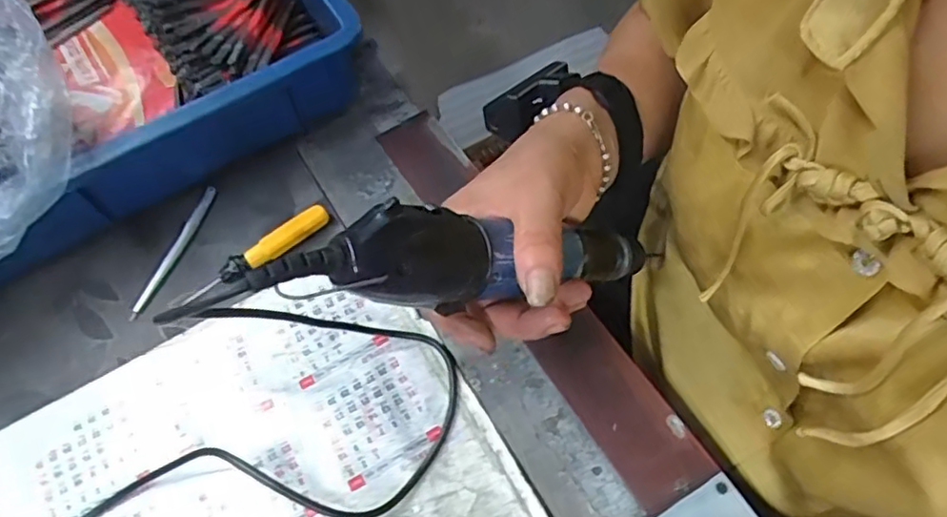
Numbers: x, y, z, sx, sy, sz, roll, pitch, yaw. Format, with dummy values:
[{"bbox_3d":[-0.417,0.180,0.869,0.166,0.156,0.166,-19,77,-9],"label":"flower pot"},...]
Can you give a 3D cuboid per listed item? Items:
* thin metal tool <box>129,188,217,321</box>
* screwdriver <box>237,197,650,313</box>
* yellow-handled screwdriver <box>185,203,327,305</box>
[{"bbox_3d":[-0.211,-0.005,0.438,0.012,0.010,0.104,18,65,11],"label":"thin metal tool"},{"bbox_3d":[0.016,-0.001,0.294,0.235,0.030,0.031,0,54,-43],"label":"screwdriver"},{"bbox_3d":[-0.149,-0.002,0.430,0.109,0.019,0.016,-36,67,-15],"label":"yellow-handled screwdriver"}]

